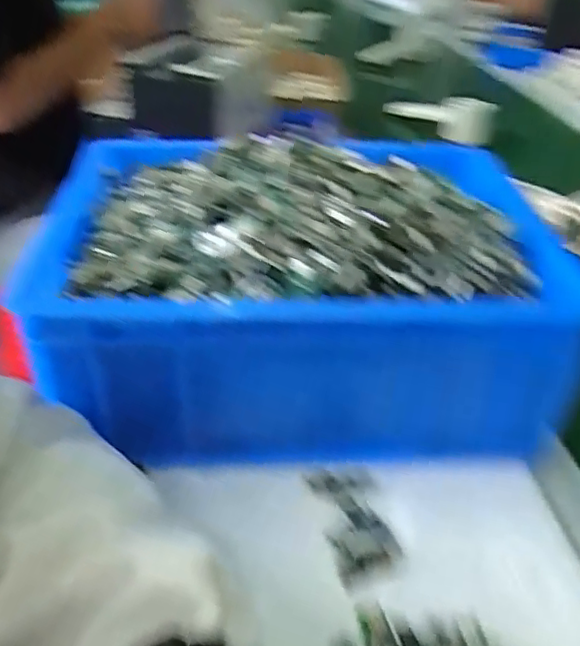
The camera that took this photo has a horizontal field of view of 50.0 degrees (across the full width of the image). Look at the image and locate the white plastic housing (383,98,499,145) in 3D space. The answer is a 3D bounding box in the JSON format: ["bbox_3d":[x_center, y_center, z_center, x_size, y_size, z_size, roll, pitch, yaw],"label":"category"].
[{"bbox_3d":[0.244,-0.341,1.013,0.168,0.060,0.067,10,36,9],"label":"white plastic housing"}]

